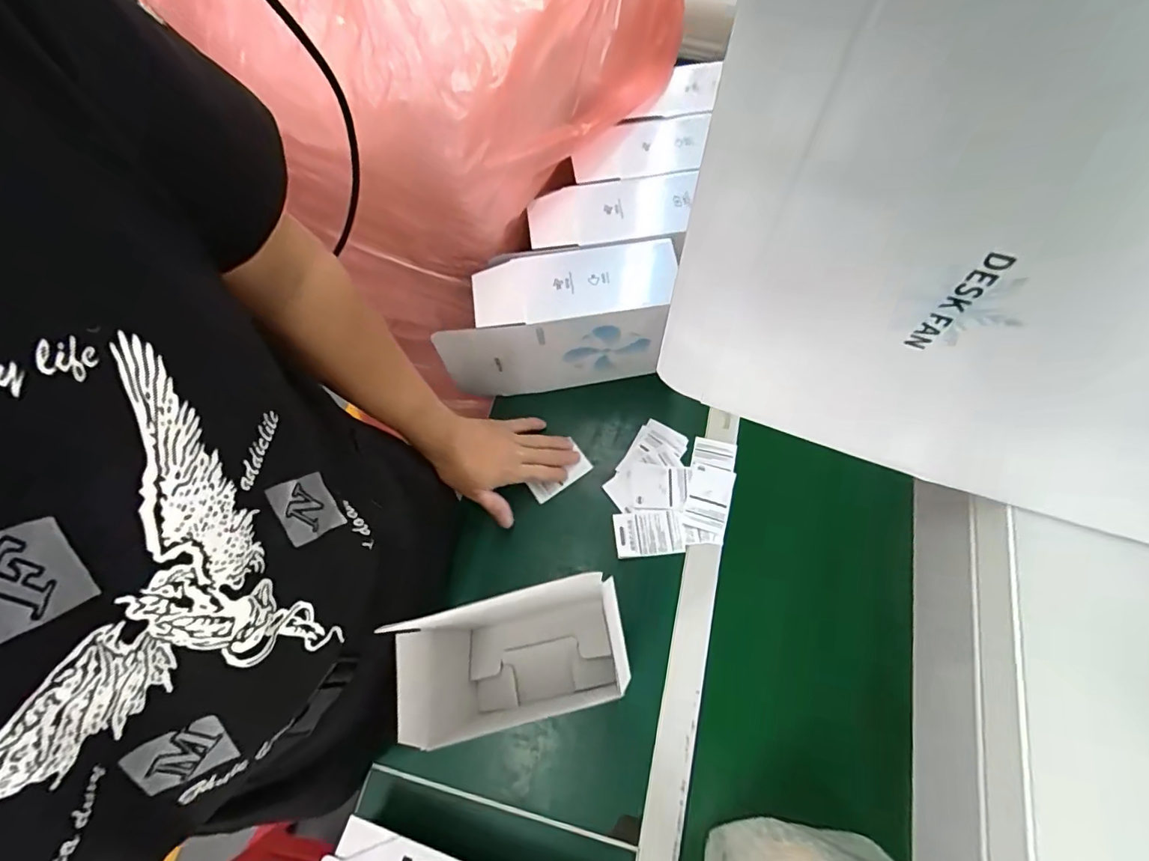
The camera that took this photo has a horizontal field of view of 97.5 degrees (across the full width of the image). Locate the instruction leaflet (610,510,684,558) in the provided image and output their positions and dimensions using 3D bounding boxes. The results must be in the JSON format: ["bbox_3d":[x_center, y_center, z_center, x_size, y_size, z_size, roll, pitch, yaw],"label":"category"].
[{"bbox_3d":[0.094,0.130,0.634,0.085,0.004,0.055,-5,68,1],"label":"instruction leaflet"}]

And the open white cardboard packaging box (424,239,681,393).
[{"bbox_3d":[-0.019,-0.137,0.655,0.287,0.164,0.106,-5,68,1],"label":"open white cardboard packaging box"}]

